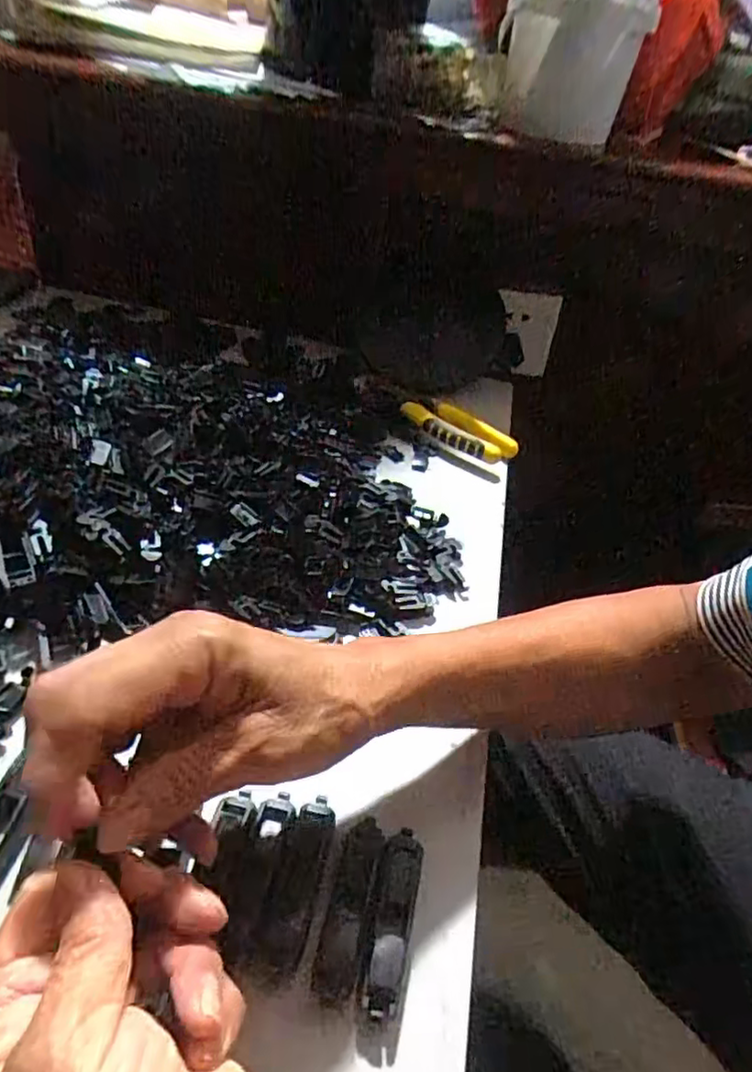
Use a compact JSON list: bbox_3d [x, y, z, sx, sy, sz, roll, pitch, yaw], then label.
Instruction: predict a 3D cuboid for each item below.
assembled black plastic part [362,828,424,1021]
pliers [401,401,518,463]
[{"bbox_3d":[0.008,0.162,0.272,0.017,0.017,0.074,9,40,6],"label":"assembled black plastic part"},{"bbox_3d":[0.072,-0.094,0.557,0.108,0.016,0.049,34,48,31],"label":"pliers"}]

